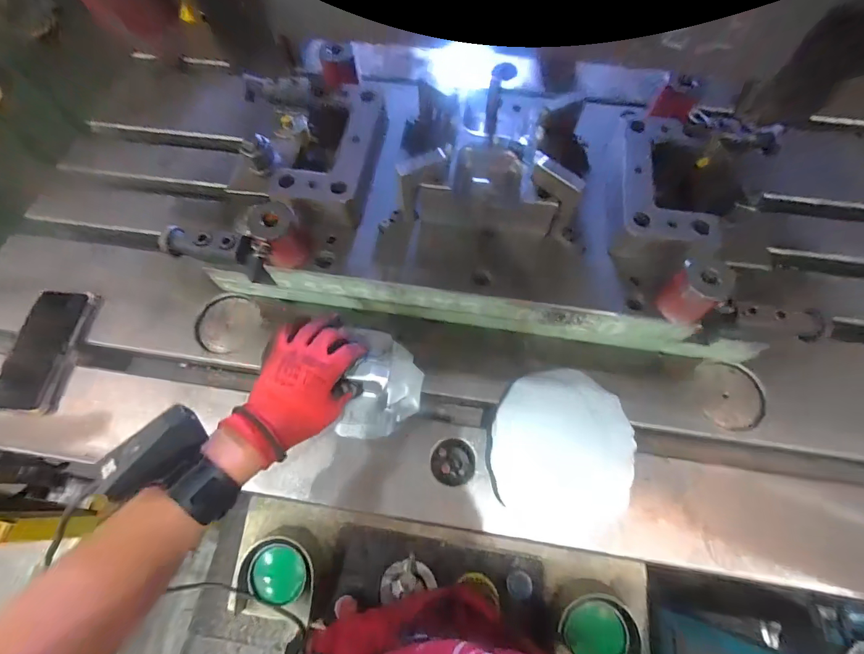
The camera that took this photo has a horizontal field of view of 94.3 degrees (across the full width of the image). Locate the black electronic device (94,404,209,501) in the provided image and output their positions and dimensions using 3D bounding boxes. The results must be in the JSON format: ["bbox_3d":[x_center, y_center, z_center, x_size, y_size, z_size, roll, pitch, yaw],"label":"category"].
[{"bbox_3d":[-0.205,0.094,0.296,0.070,0.024,0.031,-41,72,-16],"label":"black electronic device"}]

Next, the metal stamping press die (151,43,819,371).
[{"bbox_3d":[0.060,-0.173,0.516,0.721,0.147,0.306,8,67,4],"label":"metal stamping press die"}]

